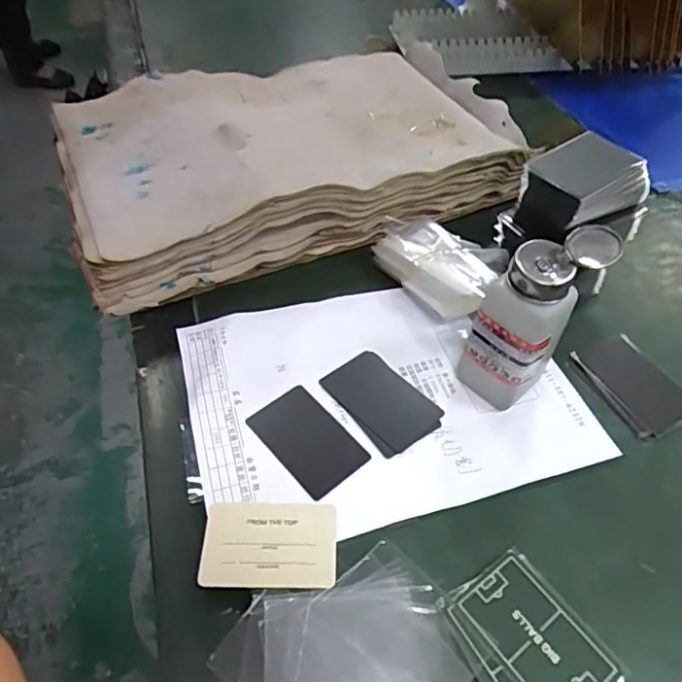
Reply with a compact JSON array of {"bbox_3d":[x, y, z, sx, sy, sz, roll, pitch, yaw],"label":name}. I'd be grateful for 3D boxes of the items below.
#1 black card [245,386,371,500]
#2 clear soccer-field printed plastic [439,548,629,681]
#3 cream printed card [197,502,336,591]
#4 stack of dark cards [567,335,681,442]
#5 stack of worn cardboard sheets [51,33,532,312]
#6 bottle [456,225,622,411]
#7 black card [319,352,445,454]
[{"bbox_3d":[-0.024,0.072,0.416,0.053,0.004,0.083,-33,58,-27],"label":"black card"},{"bbox_3d":[0.109,0.176,0.326,0.073,0.009,0.091,-22,54,-20],"label":"clear soccer-field printed plastic"},{"bbox_3d":[-0.046,0.131,0.364,0.085,0.004,0.056,0,50,0],"label":"cream printed card"},{"bbox_3d":[0.240,0.036,0.464,0.067,0.007,0.092,-20,53,-19],"label":"stack of dark cards"},{"bbox_3d":[-0.049,-0.201,0.594,0.448,0.085,0.254,-20,53,-19],"label":"stack of worn cardboard sheets"},{"bbox_3d":[0.138,-0.014,0.415,0.074,0.139,0.060,-27,56,-24],"label":"bottle"},{"bbox_3d":[0.032,0.046,0.453,0.054,0.004,0.089,-36,60,-27],"label":"black card"}]

